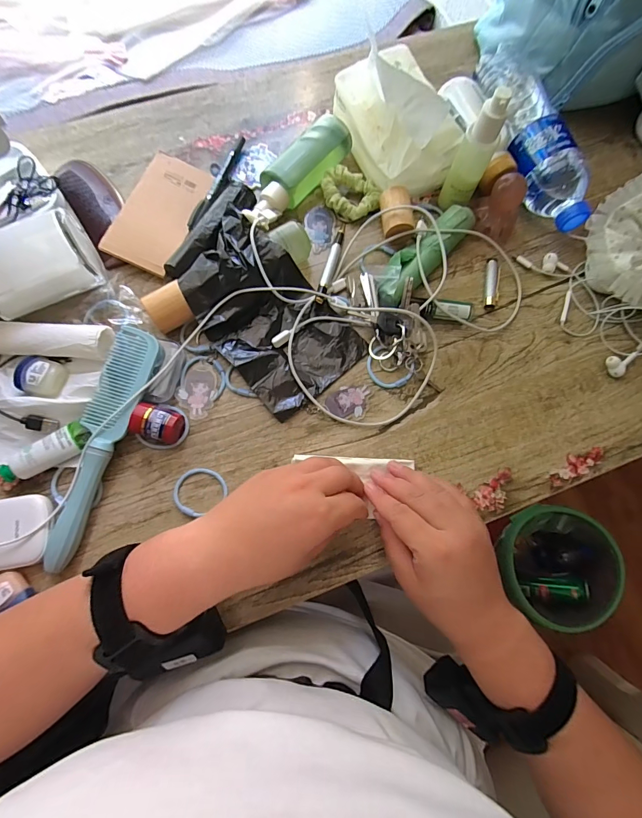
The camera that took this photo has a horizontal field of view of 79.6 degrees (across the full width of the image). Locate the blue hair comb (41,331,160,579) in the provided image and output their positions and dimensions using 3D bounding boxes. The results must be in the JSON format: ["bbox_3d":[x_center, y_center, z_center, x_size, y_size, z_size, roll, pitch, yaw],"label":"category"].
[{"bbox_3d":[-0.201,0.028,0.346,0.044,0.024,0.216,15,73,3],"label":"blue hair comb"}]

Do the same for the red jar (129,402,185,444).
[{"bbox_3d":[-0.153,0.014,0.359,0.042,0.030,0.030,21,76,5],"label":"red jar"}]

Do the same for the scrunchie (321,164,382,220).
[{"bbox_3d":[0.034,-0.243,0.438,0.064,0.028,0.053,1,75,0],"label":"scrunchie"}]

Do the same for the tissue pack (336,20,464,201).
[{"bbox_3d":[0.085,-0.324,0.422,0.101,0.081,0.154,-24,76,-7],"label":"tissue pack"}]

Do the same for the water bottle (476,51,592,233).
[{"bbox_3d":[0.243,-0.304,0.446,0.071,0.066,0.232,-14,76,-4],"label":"water bottle"}]

